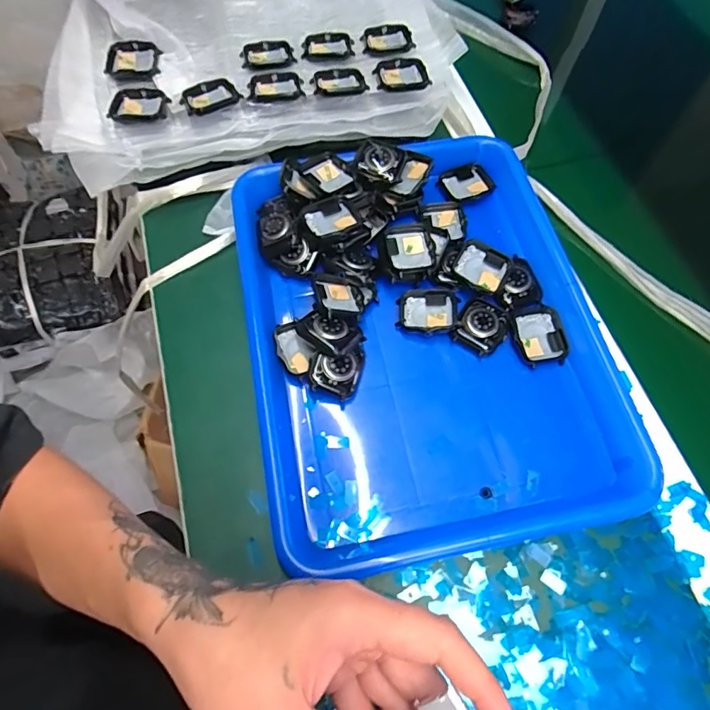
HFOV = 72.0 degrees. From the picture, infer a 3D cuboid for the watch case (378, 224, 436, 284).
[{"bbox_3d":[0.041,-0.082,0.387,0.041,0.013,0.048,-6,65,-2],"label":"watch case"}]

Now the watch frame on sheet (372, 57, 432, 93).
[{"bbox_3d":[0.042,-0.249,0.435,0.047,0.010,0.035,-7,65,-2],"label":"watch frame on sheet"}]

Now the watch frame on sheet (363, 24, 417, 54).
[{"bbox_3d":[0.031,-0.293,0.455,0.045,0.006,0.040,-5,65,-2],"label":"watch frame on sheet"}]

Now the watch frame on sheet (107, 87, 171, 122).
[{"bbox_3d":[-0.181,-0.213,0.414,0.047,0.010,0.035,-2,65,0],"label":"watch frame on sheet"}]

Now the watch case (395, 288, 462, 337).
[{"bbox_3d":[0.056,-0.033,0.378,0.046,0.014,0.041,-3,65,0],"label":"watch case"}]

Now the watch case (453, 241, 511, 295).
[{"bbox_3d":[0.101,-0.070,0.391,0.042,0.014,0.035,21,67,10],"label":"watch case"}]

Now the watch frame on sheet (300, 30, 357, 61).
[{"bbox_3d":[-0.025,-0.284,0.448,0.046,0.004,0.035,3,65,2],"label":"watch frame on sheet"}]

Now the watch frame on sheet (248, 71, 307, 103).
[{"bbox_3d":[-0.069,-0.232,0.420,0.045,0.005,0.031,-10,72,0],"label":"watch frame on sheet"}]

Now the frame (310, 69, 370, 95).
[{"bbox_3d":[-0.014,-0.240,0.429,0.046,0.005,0.030,-10,65,-4],"label":"frame"}]

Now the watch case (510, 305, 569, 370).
[{"bbox_3d":[0.139,-0.015,0.371,0.038,0.008,0.046,-11,65,-4],"label":"watch case"}]

